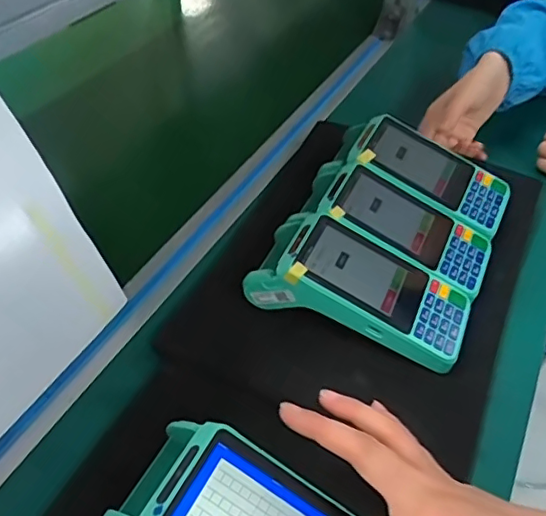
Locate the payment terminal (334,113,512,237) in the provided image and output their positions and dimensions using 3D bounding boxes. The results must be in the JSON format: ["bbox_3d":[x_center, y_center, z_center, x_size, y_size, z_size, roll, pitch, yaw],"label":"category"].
[{"bbox_3d":[0.142,-0.085,0.551,0.172,0.060,0.082,22,49,16],"label":"payment terminal"}]

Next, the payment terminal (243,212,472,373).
[{"bbox_3d":[0.070,0.020,0.451,0.170,0.046,0.082,22,49,16],"label":"payment terminal"}]

